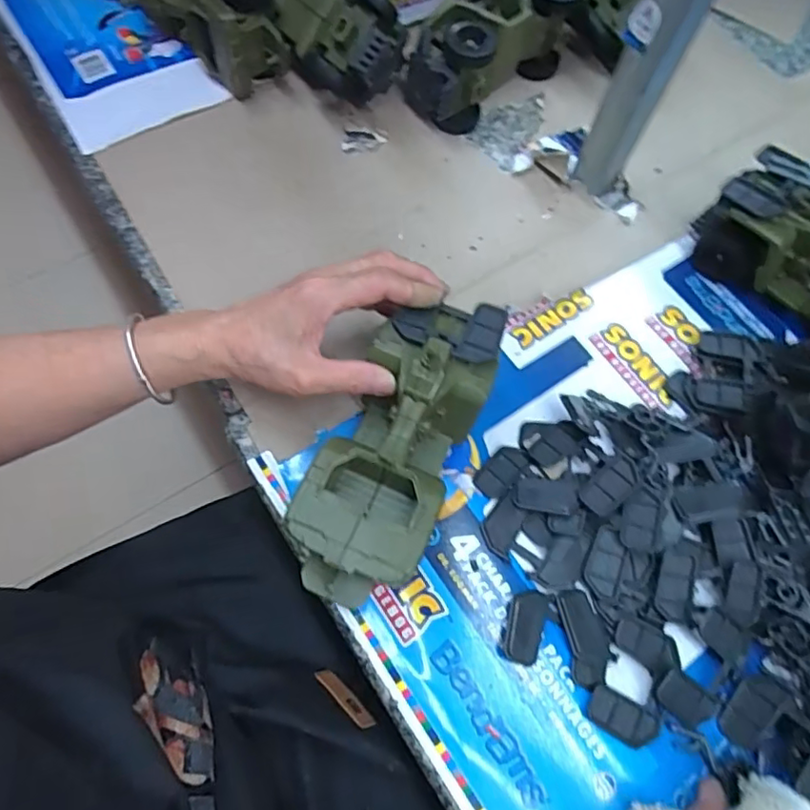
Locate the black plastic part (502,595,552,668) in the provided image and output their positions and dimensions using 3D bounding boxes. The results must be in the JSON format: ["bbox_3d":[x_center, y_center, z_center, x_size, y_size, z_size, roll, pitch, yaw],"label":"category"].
[{"bbox_3d":[0.073,0.136,0.360,0.023,0.005,0.041,18,67,5],"label":"black plastic part"}]

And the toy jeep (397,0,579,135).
[{"bbox_3d":[0.072,-0.329,0.535,0.167,0.082,0.080,-40,74,-17],"label":"toy jeep"}]

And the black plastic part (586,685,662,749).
[{"bbox_3d":[0.130,0.188,0.353,0.043,0.005,0.022,29,69,9],"label":"black plastic part"}]

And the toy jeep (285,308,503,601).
[{"bbox_3d":[-0.003,0.022,0.356,0.077,0.071,0.190,25,70,7],"label":"toy jeep"}]

